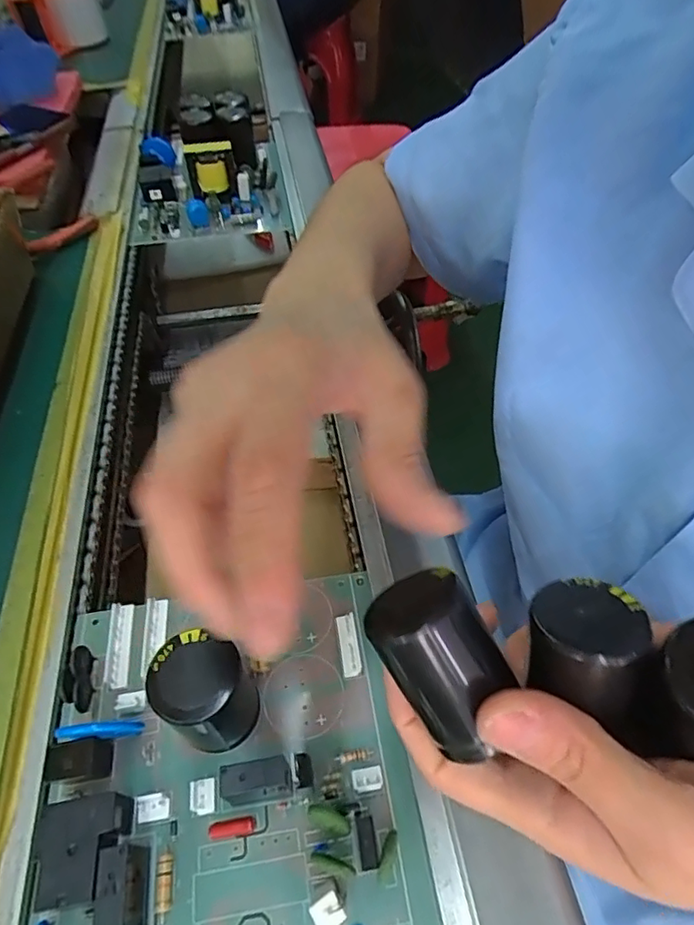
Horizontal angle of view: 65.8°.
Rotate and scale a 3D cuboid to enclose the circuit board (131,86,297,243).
[{"bbox_3d":[-0.132,-0.274,0.498,0.133,0.052,0.166,-9,52,-5],"label":"circuit board"}]

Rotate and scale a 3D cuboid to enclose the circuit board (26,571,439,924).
[{"bbox_3d":[-0.045,0.122,0.192,0.139,0.055,0.181,-7,53,-5],"label":"circuit board"}]

